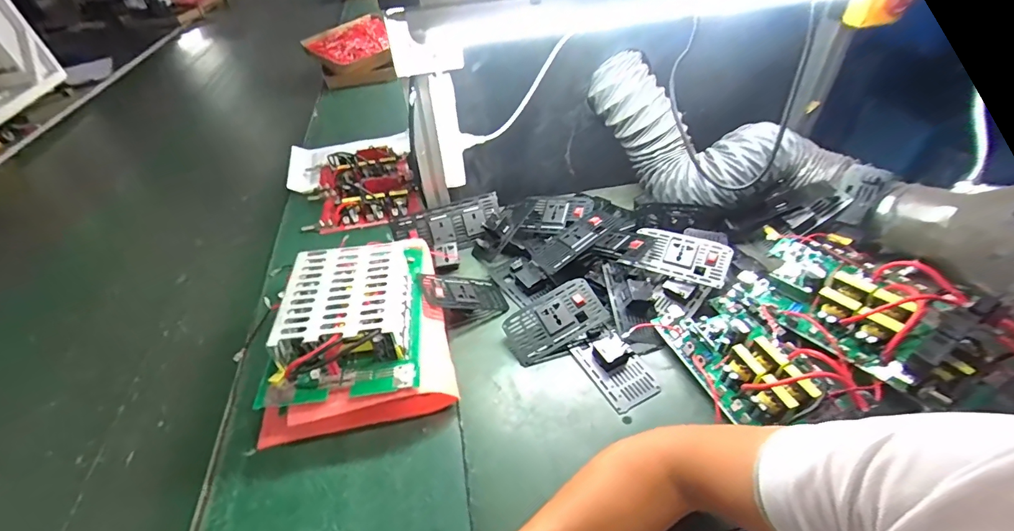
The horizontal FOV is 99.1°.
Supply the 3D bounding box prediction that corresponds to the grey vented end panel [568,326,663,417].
[{"bbox_3d":[0.137,0.123,0.553,0.068,0.028,0.110,-22,45,-19],"label":"grey vented end panel"}]

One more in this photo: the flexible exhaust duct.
[{"bbox_3d":[0.339,-0.179,0.710,0.452,0.176,0.124,27,50,11],"label":"flexible exhaust duct"}]

